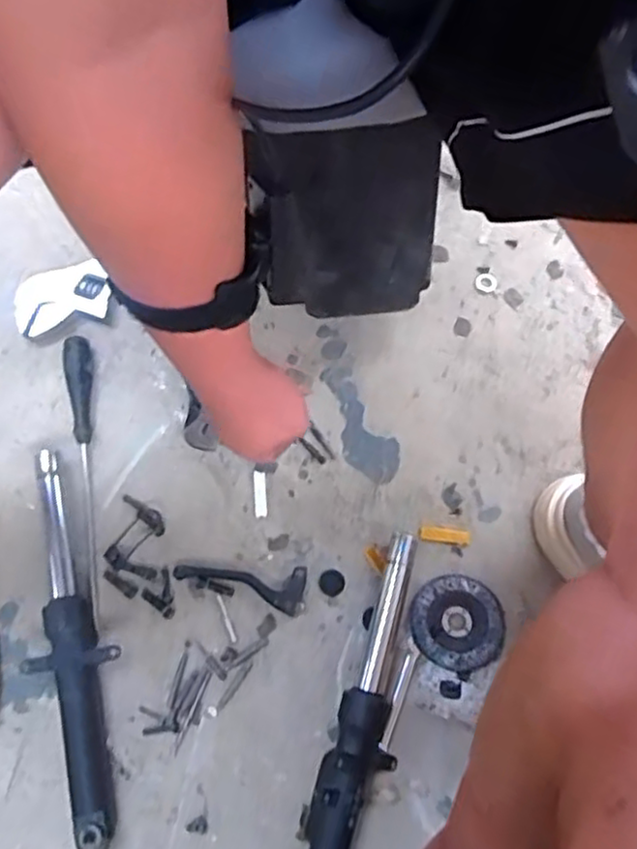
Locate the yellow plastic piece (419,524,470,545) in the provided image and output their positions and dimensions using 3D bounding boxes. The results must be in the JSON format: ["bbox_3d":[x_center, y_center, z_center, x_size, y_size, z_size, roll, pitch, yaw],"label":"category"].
[{"bbox_3d":[0.125,0.110,0.680,0.049,0.004,0.016,7,74,2],"label":"yellow plastic piece"}]

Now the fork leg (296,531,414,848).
[{"bbox_3d":[0.039,0.276,0.610,0.062,0.049,0.358,15,75,4],"label":"fork leg"}]

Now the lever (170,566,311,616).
[{"bbox_3d":[-0.076,0.147,0.665,0.125,0.016,0.044,15,75,4],"label":"lever"}]

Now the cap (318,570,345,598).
[{"bbox_3d":[0.013,0.155,0.670,0.025,0.004,0.025,0,74,0],"label":"cap"}]

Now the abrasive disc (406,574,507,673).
[{"bbox_3d":[0.133,0.190,0.655,0.088,0.007,0.085,0,74,0],"label":"abrasive disc"}]

